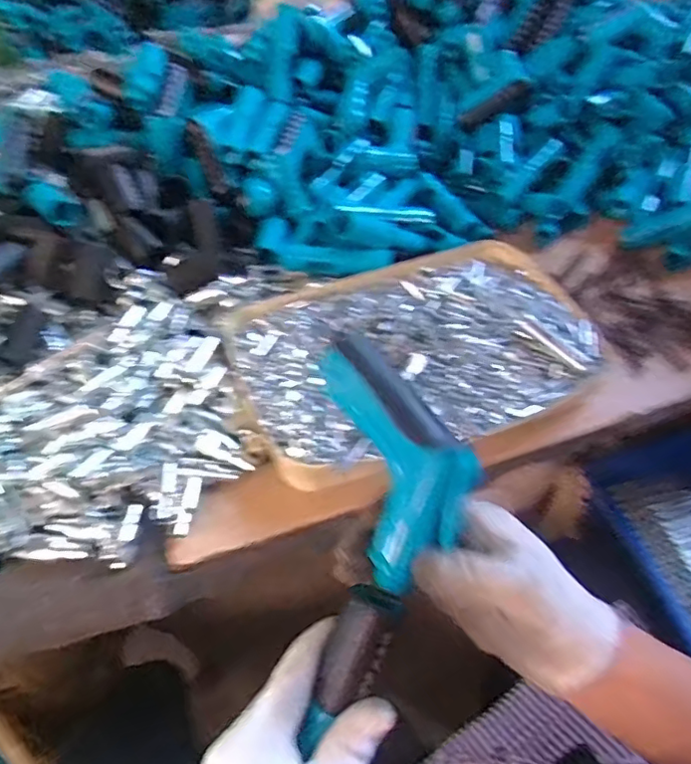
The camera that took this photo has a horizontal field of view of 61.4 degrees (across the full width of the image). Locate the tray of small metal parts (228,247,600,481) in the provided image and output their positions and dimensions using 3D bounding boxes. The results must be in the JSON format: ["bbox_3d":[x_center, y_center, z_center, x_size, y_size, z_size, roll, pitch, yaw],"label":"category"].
[{"bbox_3d":[0.068,-0.038,0.569,0.341,0.049,0.238,-14,48,-12],"label":"tray of small metal parts"}]

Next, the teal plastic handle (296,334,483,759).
[{"bbox_3d":[0.019,0.081,0.312,0.087,0.032,0.208,6,81,7],"label":"teal plastic handle"}]

